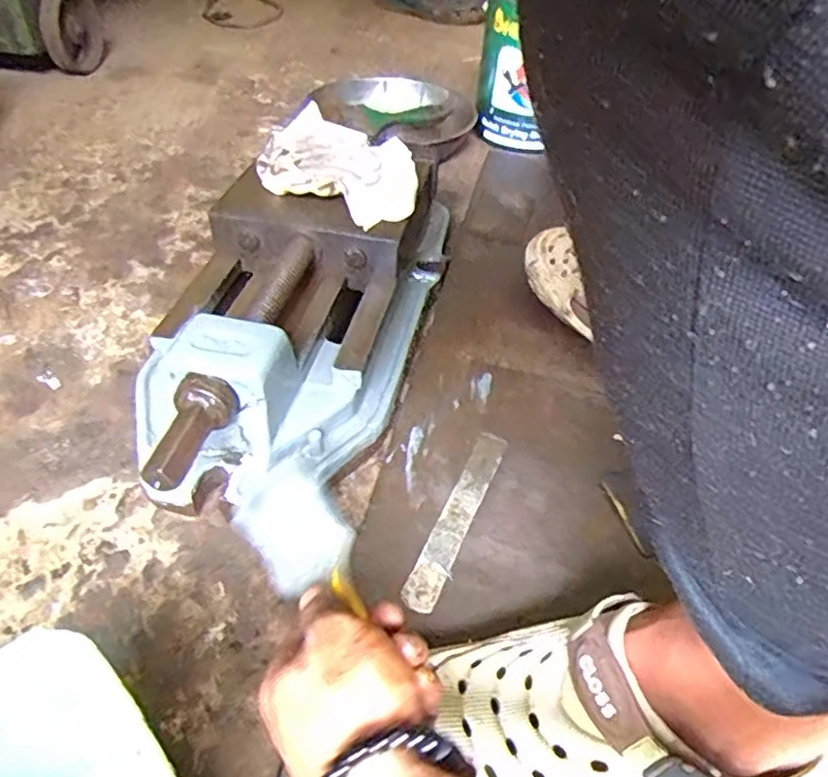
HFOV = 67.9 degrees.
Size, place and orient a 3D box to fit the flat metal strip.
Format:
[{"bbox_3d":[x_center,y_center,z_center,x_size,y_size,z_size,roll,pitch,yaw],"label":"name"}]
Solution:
[{"bbox_3d":[0.034,0.093,0.463,0.024,0.004,0.162,20,47,15],"label":"flat metal strip"}]

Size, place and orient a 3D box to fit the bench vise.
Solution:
[{"bbox_3d":[-0.107,-0.059,0.538,0.200,0.129,0.414,10,46,8],"label":"bench vise"}]

